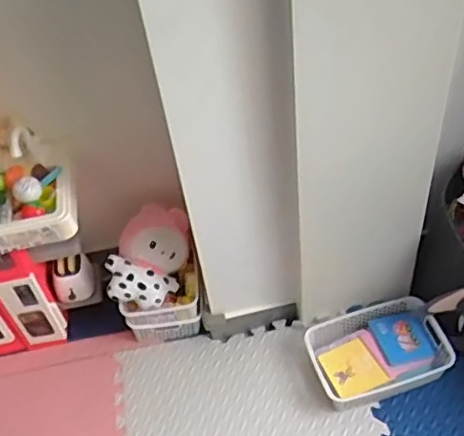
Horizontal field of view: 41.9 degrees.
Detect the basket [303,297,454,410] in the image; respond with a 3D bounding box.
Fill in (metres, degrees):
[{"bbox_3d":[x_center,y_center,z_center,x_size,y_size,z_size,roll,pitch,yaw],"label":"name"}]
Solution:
[{"bbox_3d":[0.332,0.301,1.385,0.296,0.110,0.199,-13,47,-4],"label":"basket"}]

